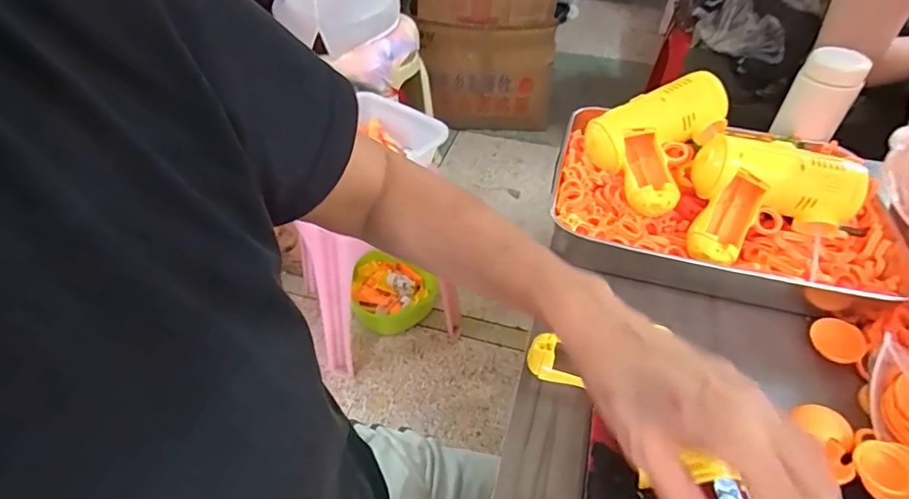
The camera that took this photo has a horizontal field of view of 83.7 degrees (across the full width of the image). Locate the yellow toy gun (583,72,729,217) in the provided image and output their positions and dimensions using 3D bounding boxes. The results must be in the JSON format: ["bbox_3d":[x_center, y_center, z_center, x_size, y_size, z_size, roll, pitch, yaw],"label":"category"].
[{"bbox_3d":[0.209,-0.106,0.487,0.119,0.077,0.108,-17,46,-19],"label":"yellow toy gun"}]

